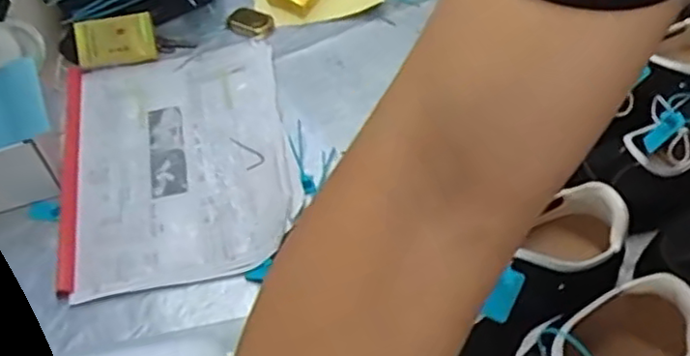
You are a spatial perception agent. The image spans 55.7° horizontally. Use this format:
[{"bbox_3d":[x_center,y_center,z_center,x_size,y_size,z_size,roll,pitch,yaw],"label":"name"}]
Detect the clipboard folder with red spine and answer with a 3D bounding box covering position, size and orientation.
[{"bbox_3d":[-0.183,-0.030,0.695,0.237,0.011,0.326,-11,50,-5],"label":"clipboard folder with red spine"}]

